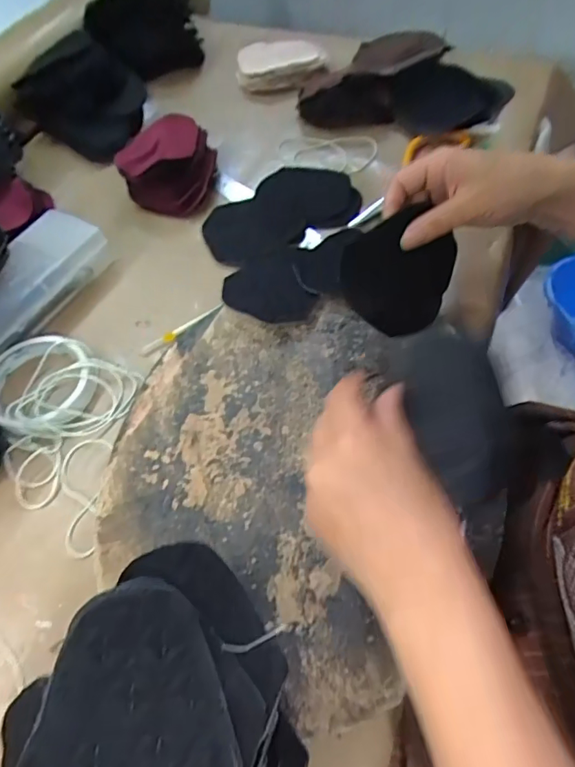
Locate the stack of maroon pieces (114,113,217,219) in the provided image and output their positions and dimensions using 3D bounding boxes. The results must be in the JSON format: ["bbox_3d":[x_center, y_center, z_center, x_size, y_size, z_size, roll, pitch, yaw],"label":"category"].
[{"bbox_3d":[-0.135,-0.251,0.564,0.105,0.055,0.116,-12,59,-2],"label":"stack of maroon pieces"}]

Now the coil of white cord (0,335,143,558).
[{"bbox_3d":[-0.196,0.040,0.403,0.121,0.028,0.170,3,60,6],"label":"coil of white cord"}]

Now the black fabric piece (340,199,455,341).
[{"bbox_3d":[0.091,-0.087,0.407,0.090,0.088,0.011,-27,17,13],"label":"black fabric piece"}]

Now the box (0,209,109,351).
[{"bbox_3d":[-0.241,-0.090,0.471,0.065,0.051,0.160,22,64,16],"label":"box"}]

